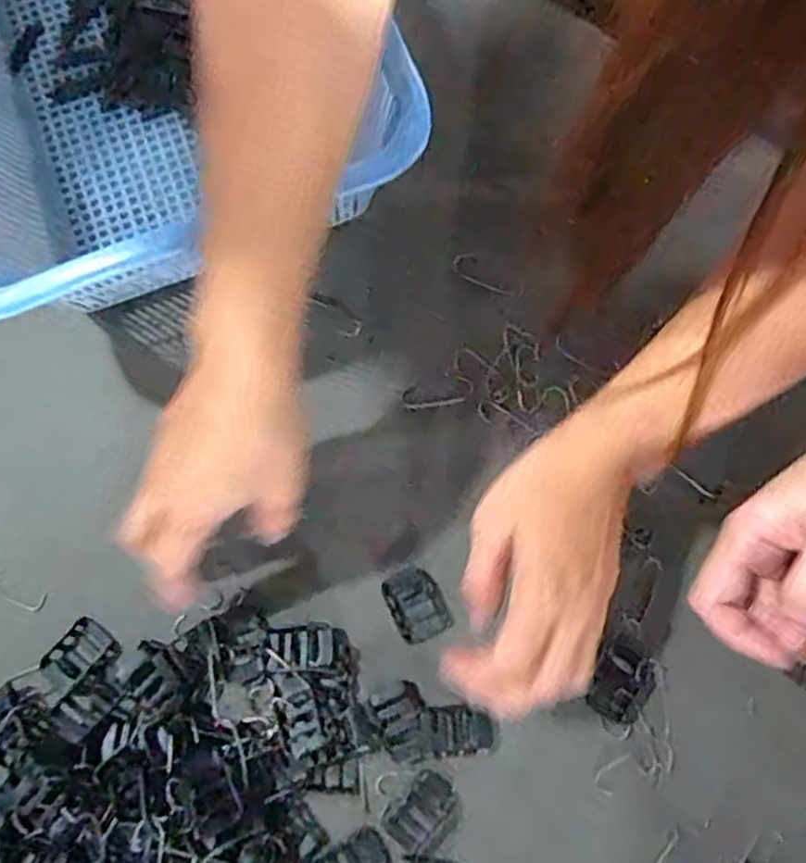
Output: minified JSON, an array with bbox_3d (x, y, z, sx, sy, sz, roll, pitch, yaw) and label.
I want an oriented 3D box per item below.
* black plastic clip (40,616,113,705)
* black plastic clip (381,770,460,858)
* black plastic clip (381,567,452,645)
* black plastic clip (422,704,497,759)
[{"bbox_3d":[-0.183,0.126,0.404,0.026,0.014,0.041,34,81,8],"label":"black plastic clip"},{"bbox_3d":[0.011,0.202,0.385,0.031,0.004,0.039,40,82,9],"label":"black plastic clip"},{"bbox_3d":[0.007,0.096,0.406,0.029,0.004,0.039,-26,79,-4],"label":"black plastic clip"},{"bbox_3d":[0.030,0.160,0.391,0.038,0.004,0.026,-6,78,0],"label":"black plastic clip"}]

